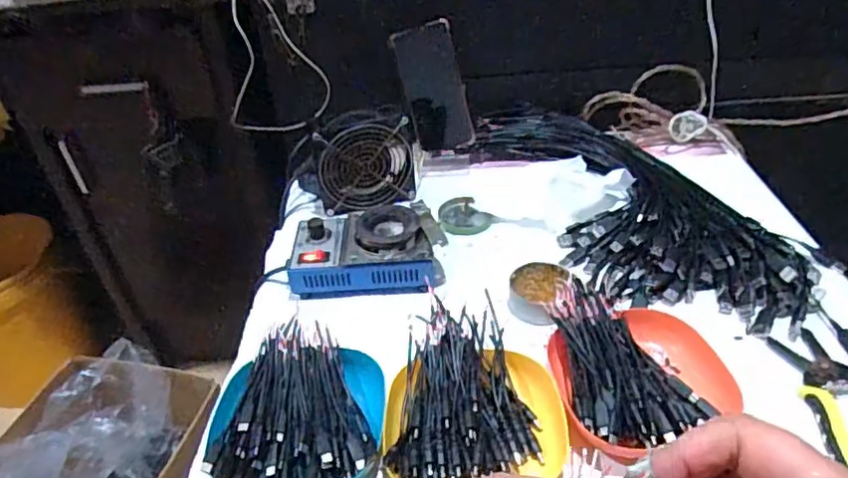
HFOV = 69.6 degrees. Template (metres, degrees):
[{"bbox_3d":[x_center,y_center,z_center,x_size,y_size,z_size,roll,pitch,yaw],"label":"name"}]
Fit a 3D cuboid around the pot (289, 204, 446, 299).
[{"bbox_3d":[-0.061,0.011,0.653,0.156,0.056,0.090,-3,38,3],"label":"pot"}]

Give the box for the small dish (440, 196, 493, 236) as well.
[{"bbox_3d":[0.050,-0.028,0.742,0.062,0.015,0.059,-3,38,2],"label":"small dish"}]

